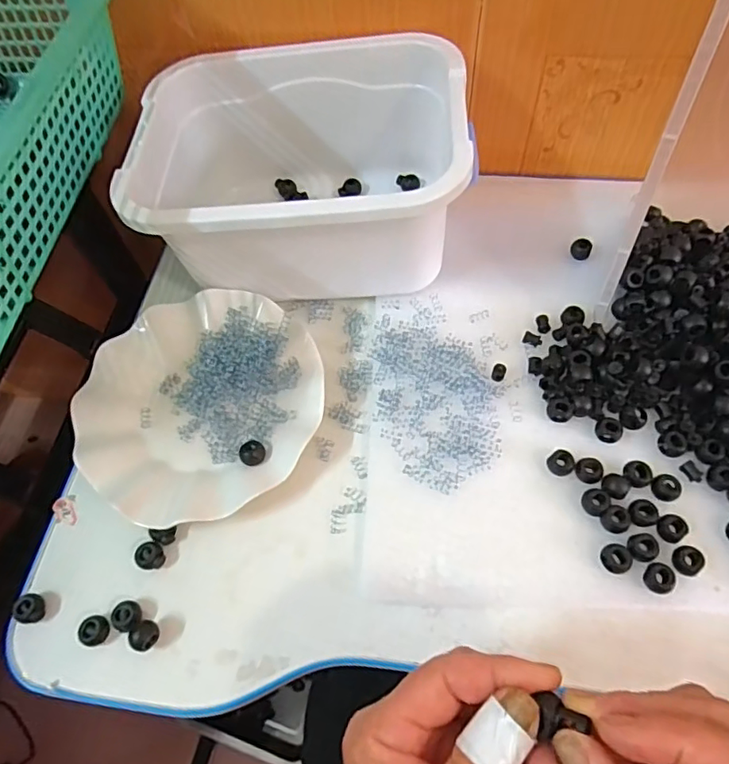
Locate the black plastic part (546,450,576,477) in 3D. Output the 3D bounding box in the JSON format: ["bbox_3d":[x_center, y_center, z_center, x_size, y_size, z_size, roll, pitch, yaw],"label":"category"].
[{"bbox_3d":[0.134,0.055,0.377,0.017,0.007,0.017,-1,60,3],"label":"black plastic part"}]

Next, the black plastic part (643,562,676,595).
[{"bbox_3d":[0.180,0.120,0.337,0.016,0.011,0.017,-1,60,3],"label":"black plastic part"}]

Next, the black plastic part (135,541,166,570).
[{"bbox_3d":[-0.143,0.117,0.371,0.016,0.013,0.017,-1,60,3],"label":"black plastic part"}]

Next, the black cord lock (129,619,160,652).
[{"bbox_3d":[-0.137,0.158,0.345,0.014,0.017,0.016,25,65,16],"label":"black cord lock"}]

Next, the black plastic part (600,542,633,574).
[{"bbox_3d":[0.157,0.110,0.345,0.016,0.010,0.018,-26,62,-11],"label":"black plastic part"}]

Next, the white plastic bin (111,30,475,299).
[{"bbox_3d":[-0.050,-0.166,0.450,0.242,0.119,0.183,-2,60,2],"label":"white plastic bin"}]

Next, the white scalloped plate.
[{"bbox_3d":[-0.123,0.014,0.417,0.178,0.027,0.176,-1,60,3],"label":"white scalloped plate"}]

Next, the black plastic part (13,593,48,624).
[{"bbox_3d":[-0.217,0.147,0.358,0.014,0.017,0.018,11,61,10],"label":"black plastic part"}]

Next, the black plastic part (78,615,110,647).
[{"bbox_3d":[-0.170,0.158,0.351,0.015,0.014,0.017,8,61,8],"label":"black plastic part"}]

